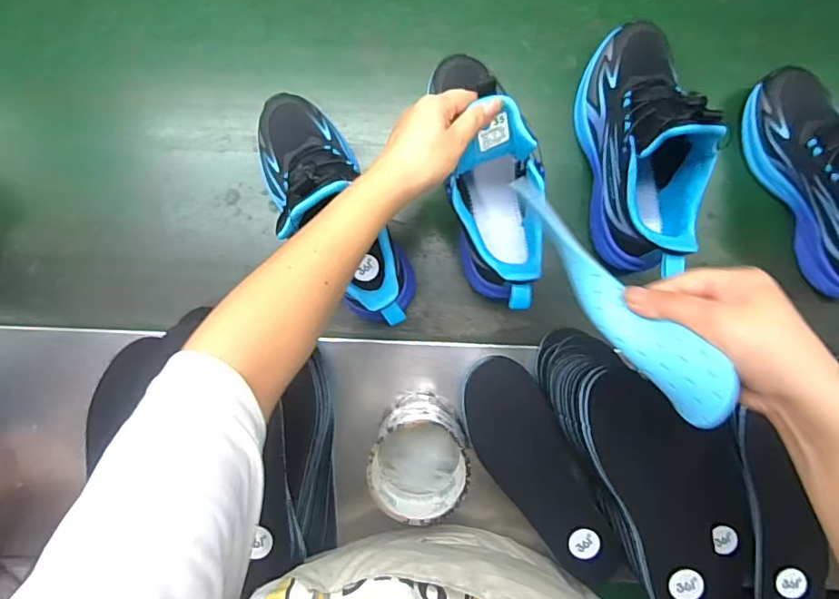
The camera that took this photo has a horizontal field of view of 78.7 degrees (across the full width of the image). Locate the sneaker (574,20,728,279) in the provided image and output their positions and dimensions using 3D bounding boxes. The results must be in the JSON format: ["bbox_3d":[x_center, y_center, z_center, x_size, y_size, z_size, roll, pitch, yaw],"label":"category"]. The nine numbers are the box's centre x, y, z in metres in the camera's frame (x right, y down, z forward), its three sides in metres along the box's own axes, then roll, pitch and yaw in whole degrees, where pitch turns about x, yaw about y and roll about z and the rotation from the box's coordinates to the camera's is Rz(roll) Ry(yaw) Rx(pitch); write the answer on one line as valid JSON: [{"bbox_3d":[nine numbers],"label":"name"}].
[{"bbox_3d":[0.210,-0.148,0.470,0.078,0.151,0.228,-3,93,-1],"label":"sneaker"}]

